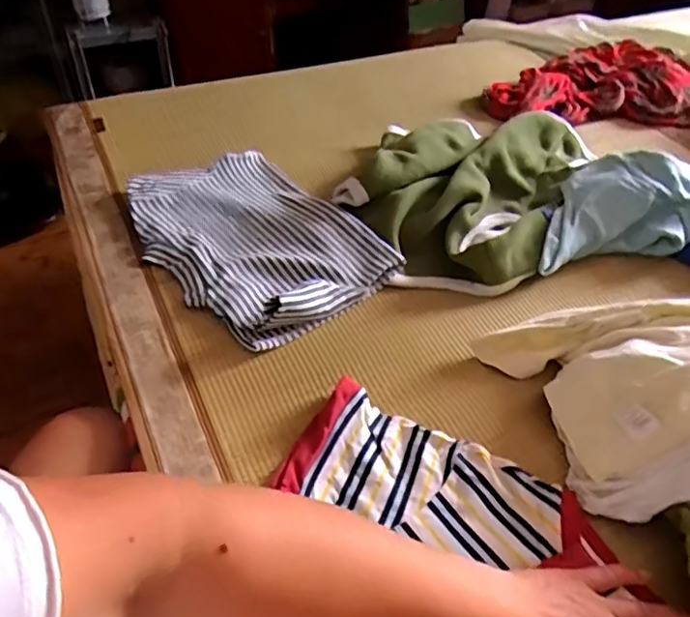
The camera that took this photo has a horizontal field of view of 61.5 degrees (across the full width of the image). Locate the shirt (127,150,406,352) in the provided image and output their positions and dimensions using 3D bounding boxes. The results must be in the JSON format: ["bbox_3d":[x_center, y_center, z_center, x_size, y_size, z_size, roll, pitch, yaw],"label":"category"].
[{"bbox_3d":[-0.108,-0.094,0.669,0.212,0.035,0.299,-30,54,-28],"label":"shirt"}]

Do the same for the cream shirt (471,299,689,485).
[{"bbox_3d":[0.271,0.040,0.526,0.225,0.093,0.175,-16,49,-15],"label":"cream shirt"}]

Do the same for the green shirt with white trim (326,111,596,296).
[{"bbox_3d":[0.148,-0.164,0.734,0.270,0.065,0.355,19,47,15],"label":"green shirt with white trim"}]

